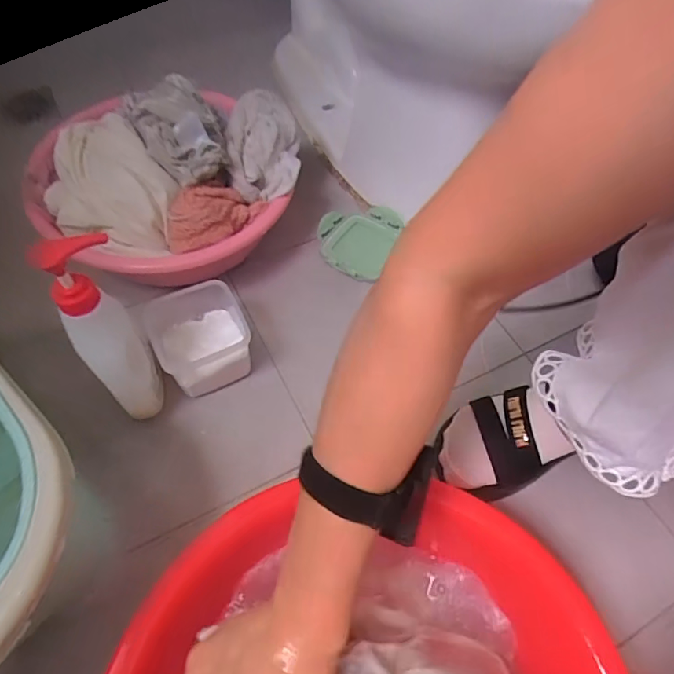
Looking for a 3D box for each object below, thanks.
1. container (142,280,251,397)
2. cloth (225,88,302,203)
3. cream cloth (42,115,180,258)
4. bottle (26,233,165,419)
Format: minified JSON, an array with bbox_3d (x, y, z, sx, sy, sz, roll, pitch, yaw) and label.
[{"bbox_3d":[-0.162,0.001,0.582,0.108,0.085,0.113,-20,61,-15],"label":"container"},{"bbox_3d":[-0.095,-0.253,0.634,0.090,0.062,0.141,-2,57,-5],"label":"cloth"},{"bbox_3d":[-0.269,-0.175,0.569,0.135,0.040,0.186,-36,86,-9],"label":"cream cloth"},{"bbox_3d":[-0.218,-0.002,0.469,0.067,0.228,0.075,-36,66,-23],"label":"bottle"}]

